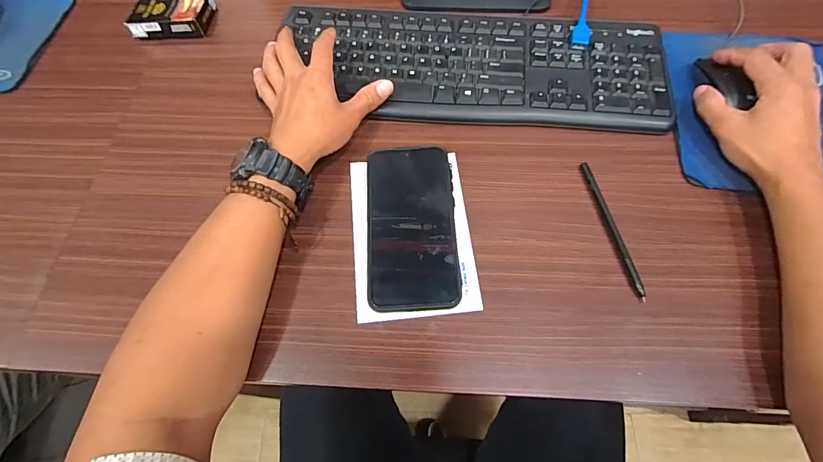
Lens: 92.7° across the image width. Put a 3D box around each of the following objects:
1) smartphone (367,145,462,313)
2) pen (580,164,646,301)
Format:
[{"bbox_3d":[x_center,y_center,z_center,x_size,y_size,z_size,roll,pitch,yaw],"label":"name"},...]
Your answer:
[{"bbox_3d":[0.000,-0.007,0.365,0.080,0.015,0.161,-3,66,1],"label":"smartphone"},{"bbox_3d":[0.182,-0.004,0.359,0.006,0.006,0.139,-11,66,-3],"label":"pen"}]

